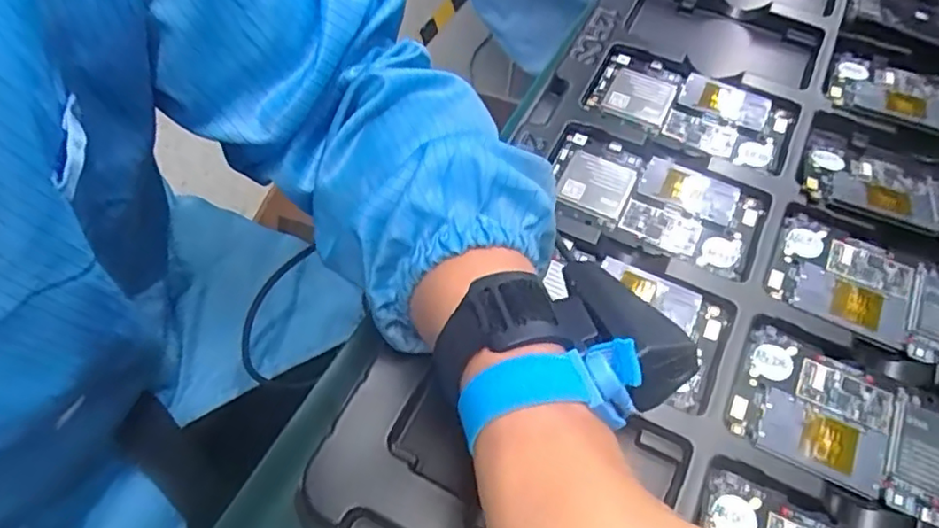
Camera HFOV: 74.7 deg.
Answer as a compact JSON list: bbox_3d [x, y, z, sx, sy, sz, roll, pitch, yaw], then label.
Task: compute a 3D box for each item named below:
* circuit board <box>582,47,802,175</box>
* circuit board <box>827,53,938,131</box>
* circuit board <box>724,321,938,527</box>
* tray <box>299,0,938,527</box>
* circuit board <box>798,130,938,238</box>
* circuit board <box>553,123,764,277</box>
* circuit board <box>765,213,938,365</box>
[{"bbox_3d":[0.149,-0.105,0.416,0.131,0.008,0.067,26,63,12],"label":"circuit board"},{"bbox_3d":[0.311,-0.110,0.412,0.130,0.005,0.063,22,62,10],"label":"circuit board"},{"bbox_3d":[0.197,0.082,0.303,0.126,0.005,0.067,26,63,12],"label":"circuit board"},{"bbox_3d":[0.195,-0.036,0.377,0.326,0.035,0.568,26,64,13],"label":"tray"},{"bbox_3d":[0.269,-0.043,0.376,0.125,0.008,0.057,25,54,15],"label":"circuit board"},{"bbox_3d":[0.111,-0.039,0.378,0.127,0.007,0.066,27,63,12],"label":"circuit board"},{"bbox_3d":[0.234,0.018,0.342,0.124,0.004,0.062,27,63,12],"label":"circuit board"}]

